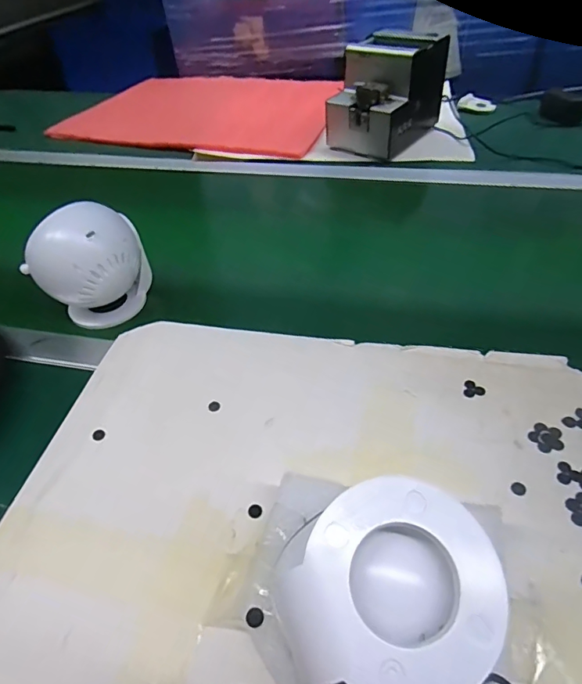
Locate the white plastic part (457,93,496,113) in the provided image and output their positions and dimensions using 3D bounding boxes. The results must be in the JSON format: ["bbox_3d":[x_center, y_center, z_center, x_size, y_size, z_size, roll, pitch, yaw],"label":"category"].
[{"bbox_3d":[0.363,-0.465,0.895,0.068,0.022,0.032,11,39,21],"label":"white plastic part"}]

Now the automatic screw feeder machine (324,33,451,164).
[{"bbox_3d":[0.163,-0.420,0.773,0.126,0.137,0.188,31,55,30],"label":"automatic screw feeder machine"}]

